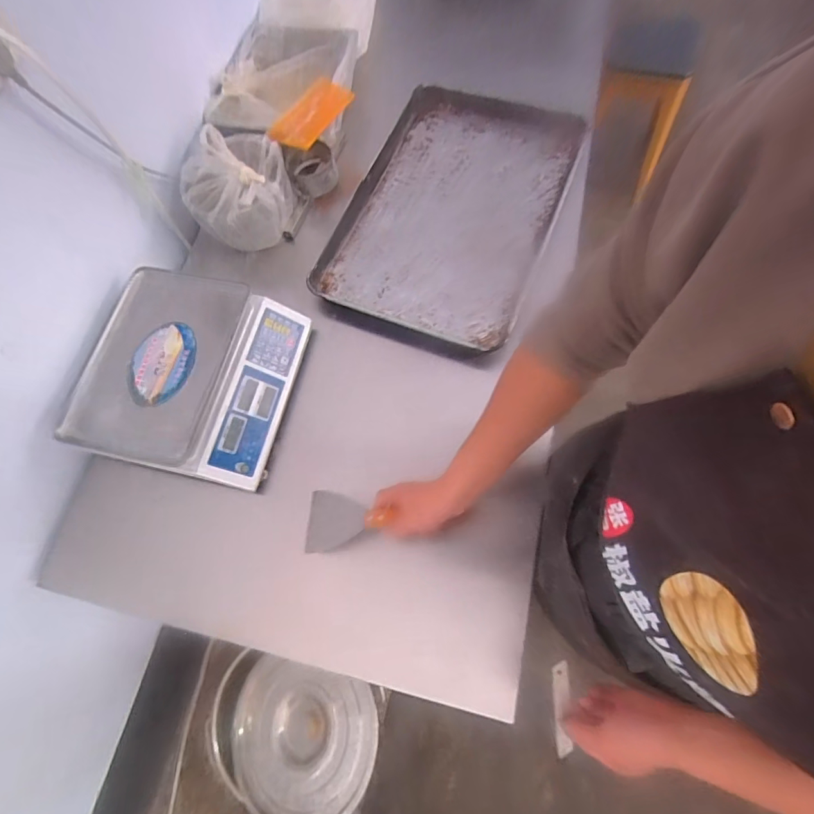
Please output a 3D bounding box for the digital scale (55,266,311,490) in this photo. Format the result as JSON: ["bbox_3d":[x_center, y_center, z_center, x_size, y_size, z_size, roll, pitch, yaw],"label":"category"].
[{"bbox_3d":[-0.376,-0.059,0.780,0.311,0.113,0.345,9,70,10],"label":"digital scale"}]

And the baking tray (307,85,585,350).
[{"bbox_3d":[0.093,-0.416,0.941,0.407,0.056,0.618,20,72,14],"label":"baking tray"}]

